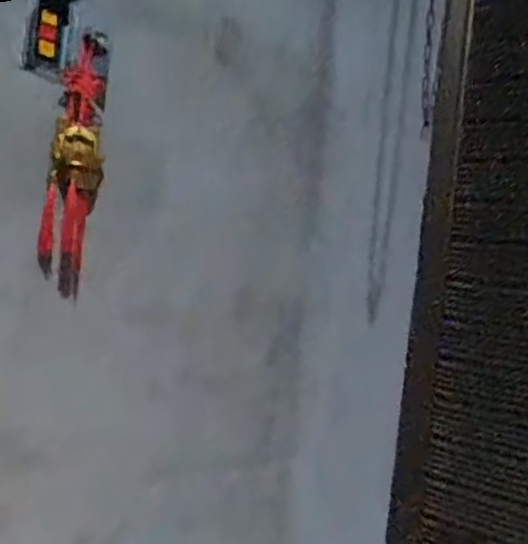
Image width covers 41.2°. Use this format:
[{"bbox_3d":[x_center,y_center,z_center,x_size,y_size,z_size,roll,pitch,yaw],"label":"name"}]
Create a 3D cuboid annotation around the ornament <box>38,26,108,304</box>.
[{"bbox_3d":[-0.258,-0.145,0.959,0.074,0.339,0.086,6,0,-16],"label":"ornament"}]

